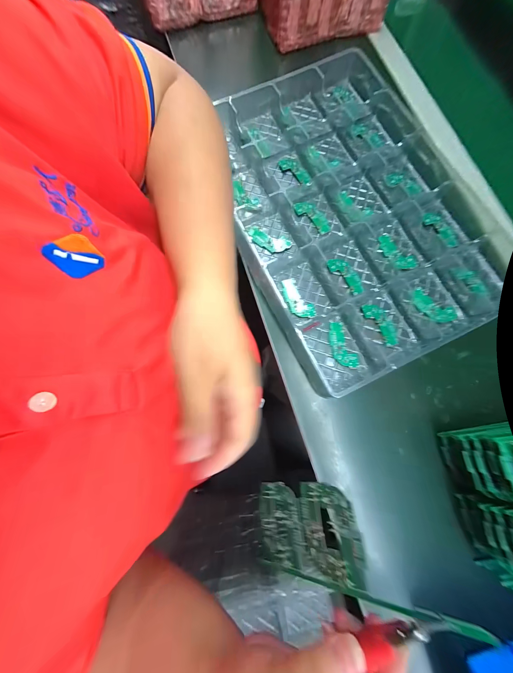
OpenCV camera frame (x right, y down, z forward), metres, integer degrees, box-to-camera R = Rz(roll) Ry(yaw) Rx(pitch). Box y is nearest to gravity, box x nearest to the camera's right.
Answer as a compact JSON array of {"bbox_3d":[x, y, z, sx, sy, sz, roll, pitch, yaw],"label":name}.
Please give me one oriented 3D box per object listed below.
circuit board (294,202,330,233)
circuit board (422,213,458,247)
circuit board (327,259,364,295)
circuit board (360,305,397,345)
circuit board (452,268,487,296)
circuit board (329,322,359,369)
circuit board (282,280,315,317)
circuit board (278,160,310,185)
[{"bbox_3d":[0.085,-0.177,0.333,0.031,0.006,0.060,-36,81,-6],"label":"circuit board"},{"bbox_3d":[0.266,-0.155,0.325,0.027,0.005,0.059,-34,80,-5],"label":"circuit board"},{"bbox_3d":[0.127,-0.087,0.316,0.027,0.004,0.061,-41,81,-7],"label":"circuit board"},{"bbox_3d":[0.167,-0.018,0.301,0.026,0.004,0.063,-33,80,-5],"label":"circuit board"},{"bbox_3d":[0.296,-0.077,0.310,0.025,0.004,0.052,-37,81,-6],"label":"circuit board"},{"bbox_3d":[0.110,0.012,0.295,0.026,0.004,0.063,-20,79,-3],"label":"circuit board"},{"bbox_3d":[0.055,-0.052,0.310,0.027,0.004,0.062,-28,80,-5],"label":"circuit board"},{"bbox_3d":[0.061,-0.258,0.352,0.059,0.004,0.024,44,83,8],"label":"circuit board"}]

